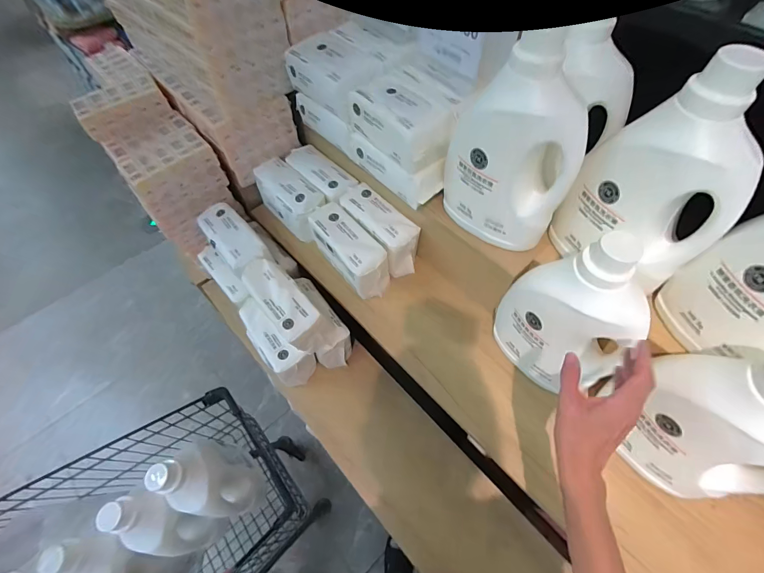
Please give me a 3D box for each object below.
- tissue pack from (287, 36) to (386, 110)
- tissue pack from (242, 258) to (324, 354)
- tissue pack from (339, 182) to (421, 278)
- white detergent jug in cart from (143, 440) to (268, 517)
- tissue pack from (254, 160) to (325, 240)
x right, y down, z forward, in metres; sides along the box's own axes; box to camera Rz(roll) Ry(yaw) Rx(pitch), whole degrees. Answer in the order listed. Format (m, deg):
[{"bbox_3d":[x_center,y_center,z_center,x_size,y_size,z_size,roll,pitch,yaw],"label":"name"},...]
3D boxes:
[{"bbox_3d":[-0.088,-0.416,0.703,0.110,0.072,0.193,-36,64,-19],"label":"tissue pack"},{"bbox_3d":[-0.195,0.032,0.697,0.080,0.085,0.197,-38,65,-20],"label":"tissue pack"},{"bbox_3d":[-0.005,-0.125,0.764,0.083,0.095,0.200,-34,63,-18],"label":"tissue pack"},{"bbox_3d":[-0.364,0.416,0.776,0.150,0.262,0.114,21,62,14],"label":"white detergent jug in cart"},{"bbox_3d":[-0.201,-0.198,0.801,0.094,0.067,0.213,-38,65,-19],"label":"tissue pack"}]

